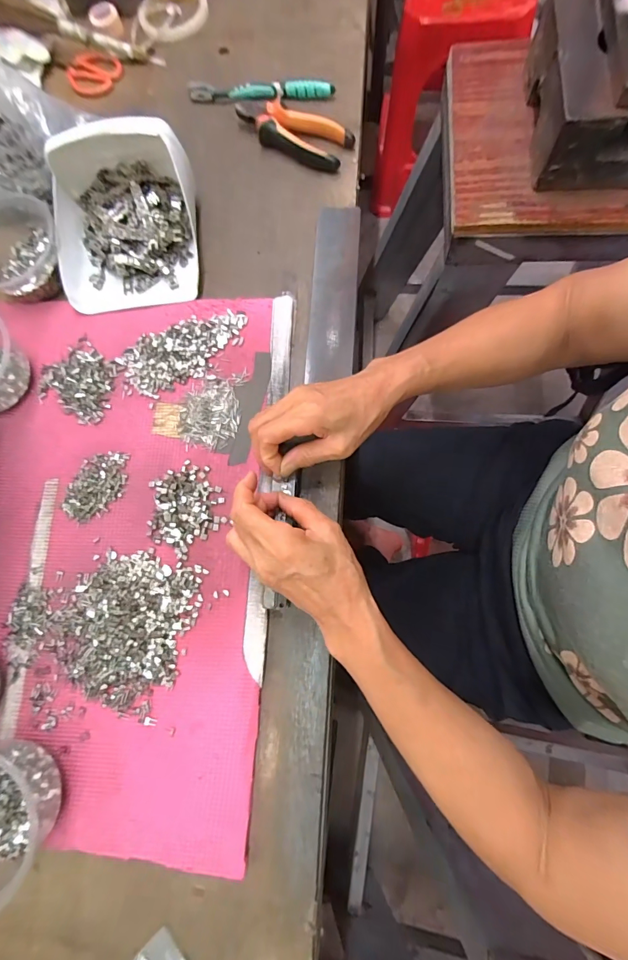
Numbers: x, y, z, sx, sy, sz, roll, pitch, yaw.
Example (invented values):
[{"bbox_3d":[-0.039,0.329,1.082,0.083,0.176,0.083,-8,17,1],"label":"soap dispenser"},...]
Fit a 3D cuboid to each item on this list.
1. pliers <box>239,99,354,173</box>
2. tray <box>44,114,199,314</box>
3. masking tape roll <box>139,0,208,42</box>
[{"bbox_3d":[-0.028,-0.426,0.489,0.153,0.029,0.052,32,82,12],"label":"pliers"},{"bbox_3d":[-0.209,-0.289,0.433,0.162,0.085,0.176,-8,77,3],"label":"tray"},{"bbox_3d":[-0.200,-0.664,0.566,0.097,0.014,0.095,-7,76,4],"label":"masking tape roll"}]

